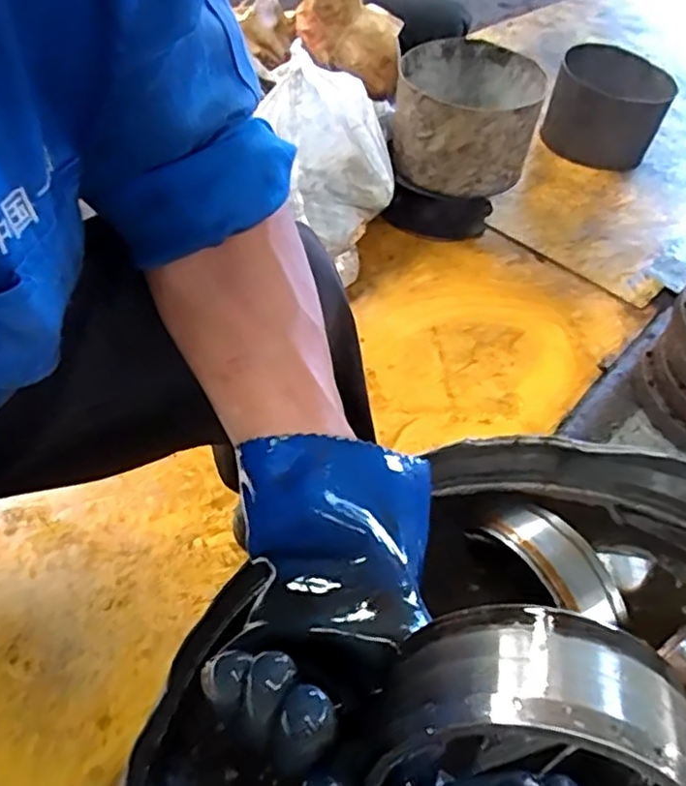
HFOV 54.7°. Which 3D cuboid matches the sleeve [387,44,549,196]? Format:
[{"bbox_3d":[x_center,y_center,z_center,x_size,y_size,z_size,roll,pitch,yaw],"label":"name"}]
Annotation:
[{"bbox_3d":[0.244,-0.554,1.355,0.281,0.200,0.274,14,49,3],"label":"sleeve"}]

